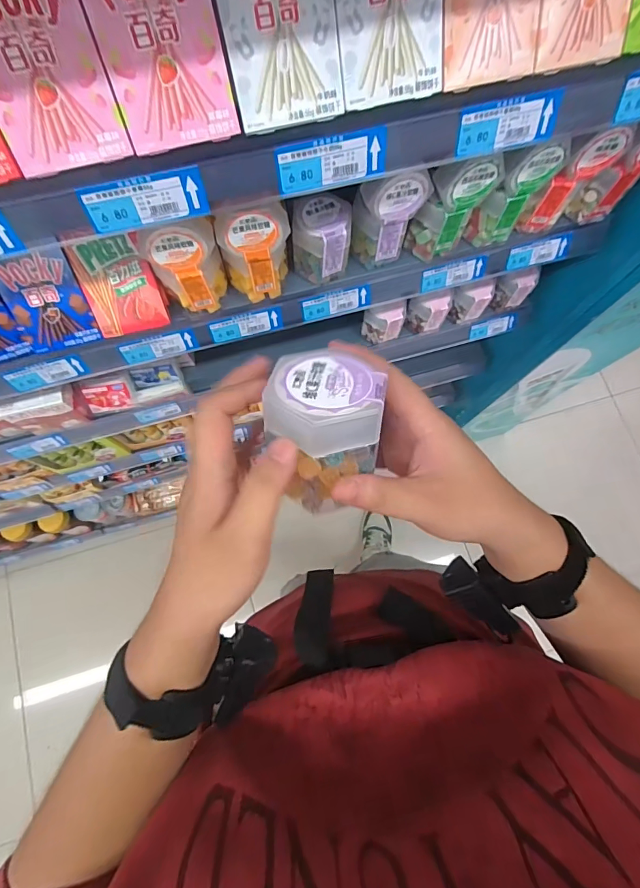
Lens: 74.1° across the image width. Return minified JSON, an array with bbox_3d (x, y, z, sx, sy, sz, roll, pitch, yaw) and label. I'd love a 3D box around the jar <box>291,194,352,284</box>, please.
[{"bbox_3d":[0.001,-0.261,0.549,0.072,0.082,0.068,1,75,-2],"label":"jar"}]

